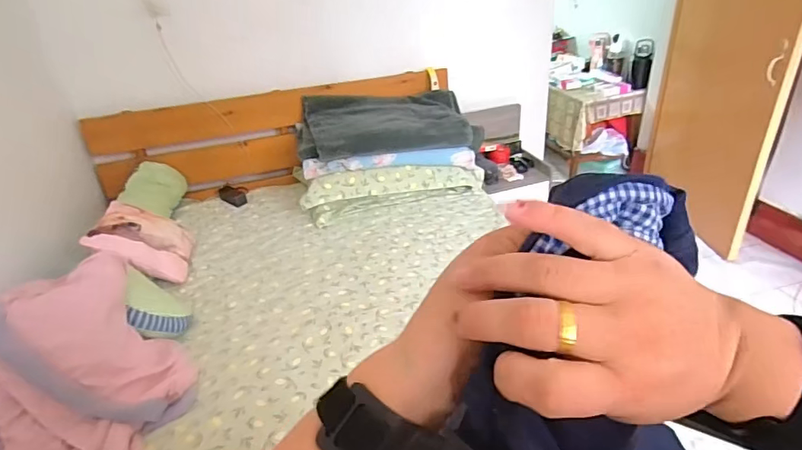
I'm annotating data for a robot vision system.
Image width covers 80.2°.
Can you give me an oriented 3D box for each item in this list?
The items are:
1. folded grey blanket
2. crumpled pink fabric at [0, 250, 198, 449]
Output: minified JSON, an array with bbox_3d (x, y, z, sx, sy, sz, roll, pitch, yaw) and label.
[{"bbox_3d":[-0.059,-0.404,1.872,0.678,0.170,0.352,-9,30,-8],"label":"folded grey blanket"},{"bbox_3d":[-0.701,0.313,0.983,0.432,0.277,0.383,-25,36,-31],"label":"crumpled pink fabric"}]

